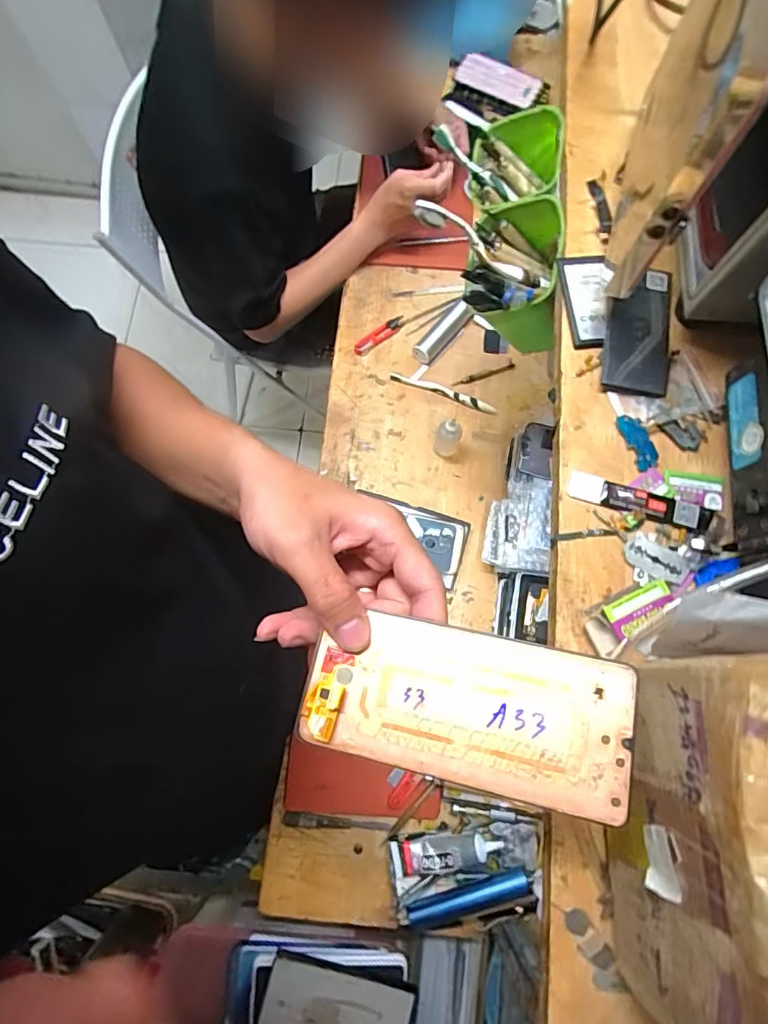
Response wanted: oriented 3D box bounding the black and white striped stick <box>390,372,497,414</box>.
[{"bbox_3d":[0.096,-0.192,0.821,0.175,0.007,0.019,20,77,5],"label":"black and white striped stick"}]

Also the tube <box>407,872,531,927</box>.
[{"bbox_3d":[0.101,0.473,0.624,0.157,0.019,0.030,-24,77,10],"label":"tube"}]

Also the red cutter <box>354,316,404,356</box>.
[{"bbox_3d":[-0.008,-0.291,0.845,0.097,0.008,0.024,-38,79,-9],"label":"red cutter"}]

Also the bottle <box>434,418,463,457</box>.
[{"bbox_3d":[0.095,-0.109,0.759,0.035,0.086,0.029,19,77,5],"label":"bottle"}]

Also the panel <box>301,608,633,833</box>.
[{"bbox_3d":[0.037,0.094,0.245,0.152,0.005,0.069,6,76,11],"label":"panel"}]

